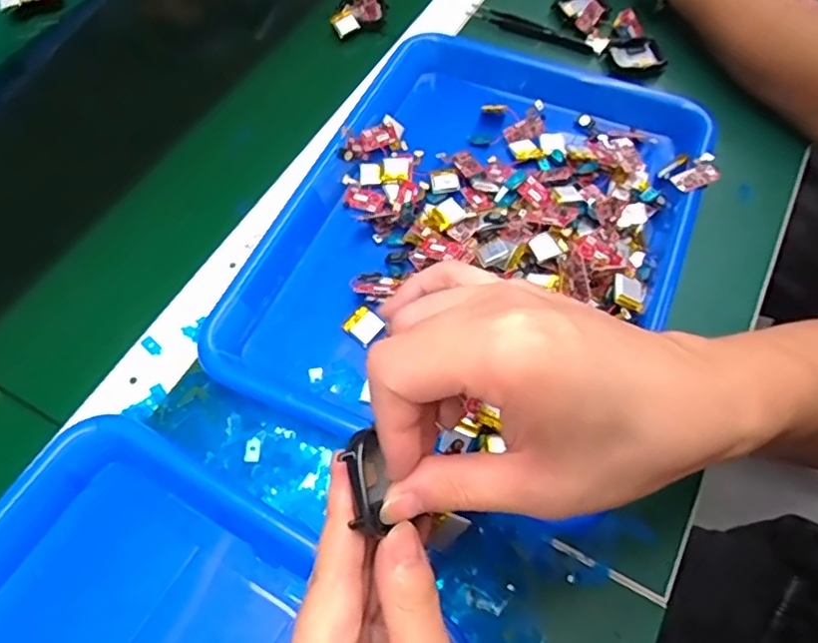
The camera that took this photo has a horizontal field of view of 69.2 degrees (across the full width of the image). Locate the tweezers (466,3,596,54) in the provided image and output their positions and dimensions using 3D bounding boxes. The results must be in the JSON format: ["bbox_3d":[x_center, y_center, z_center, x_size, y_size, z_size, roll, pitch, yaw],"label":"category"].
[{"bbox_3d":[0.109,-0.263,0.533,0.117,0.010,0.014,27,65,15],"label":"tweezers"}]

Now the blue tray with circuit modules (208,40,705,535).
[{"bbox_3d":[0.049,-0.063,0.397,0.256,0.039,0.341,19,63,11],"label":"blue tray with circuit modules"}]

